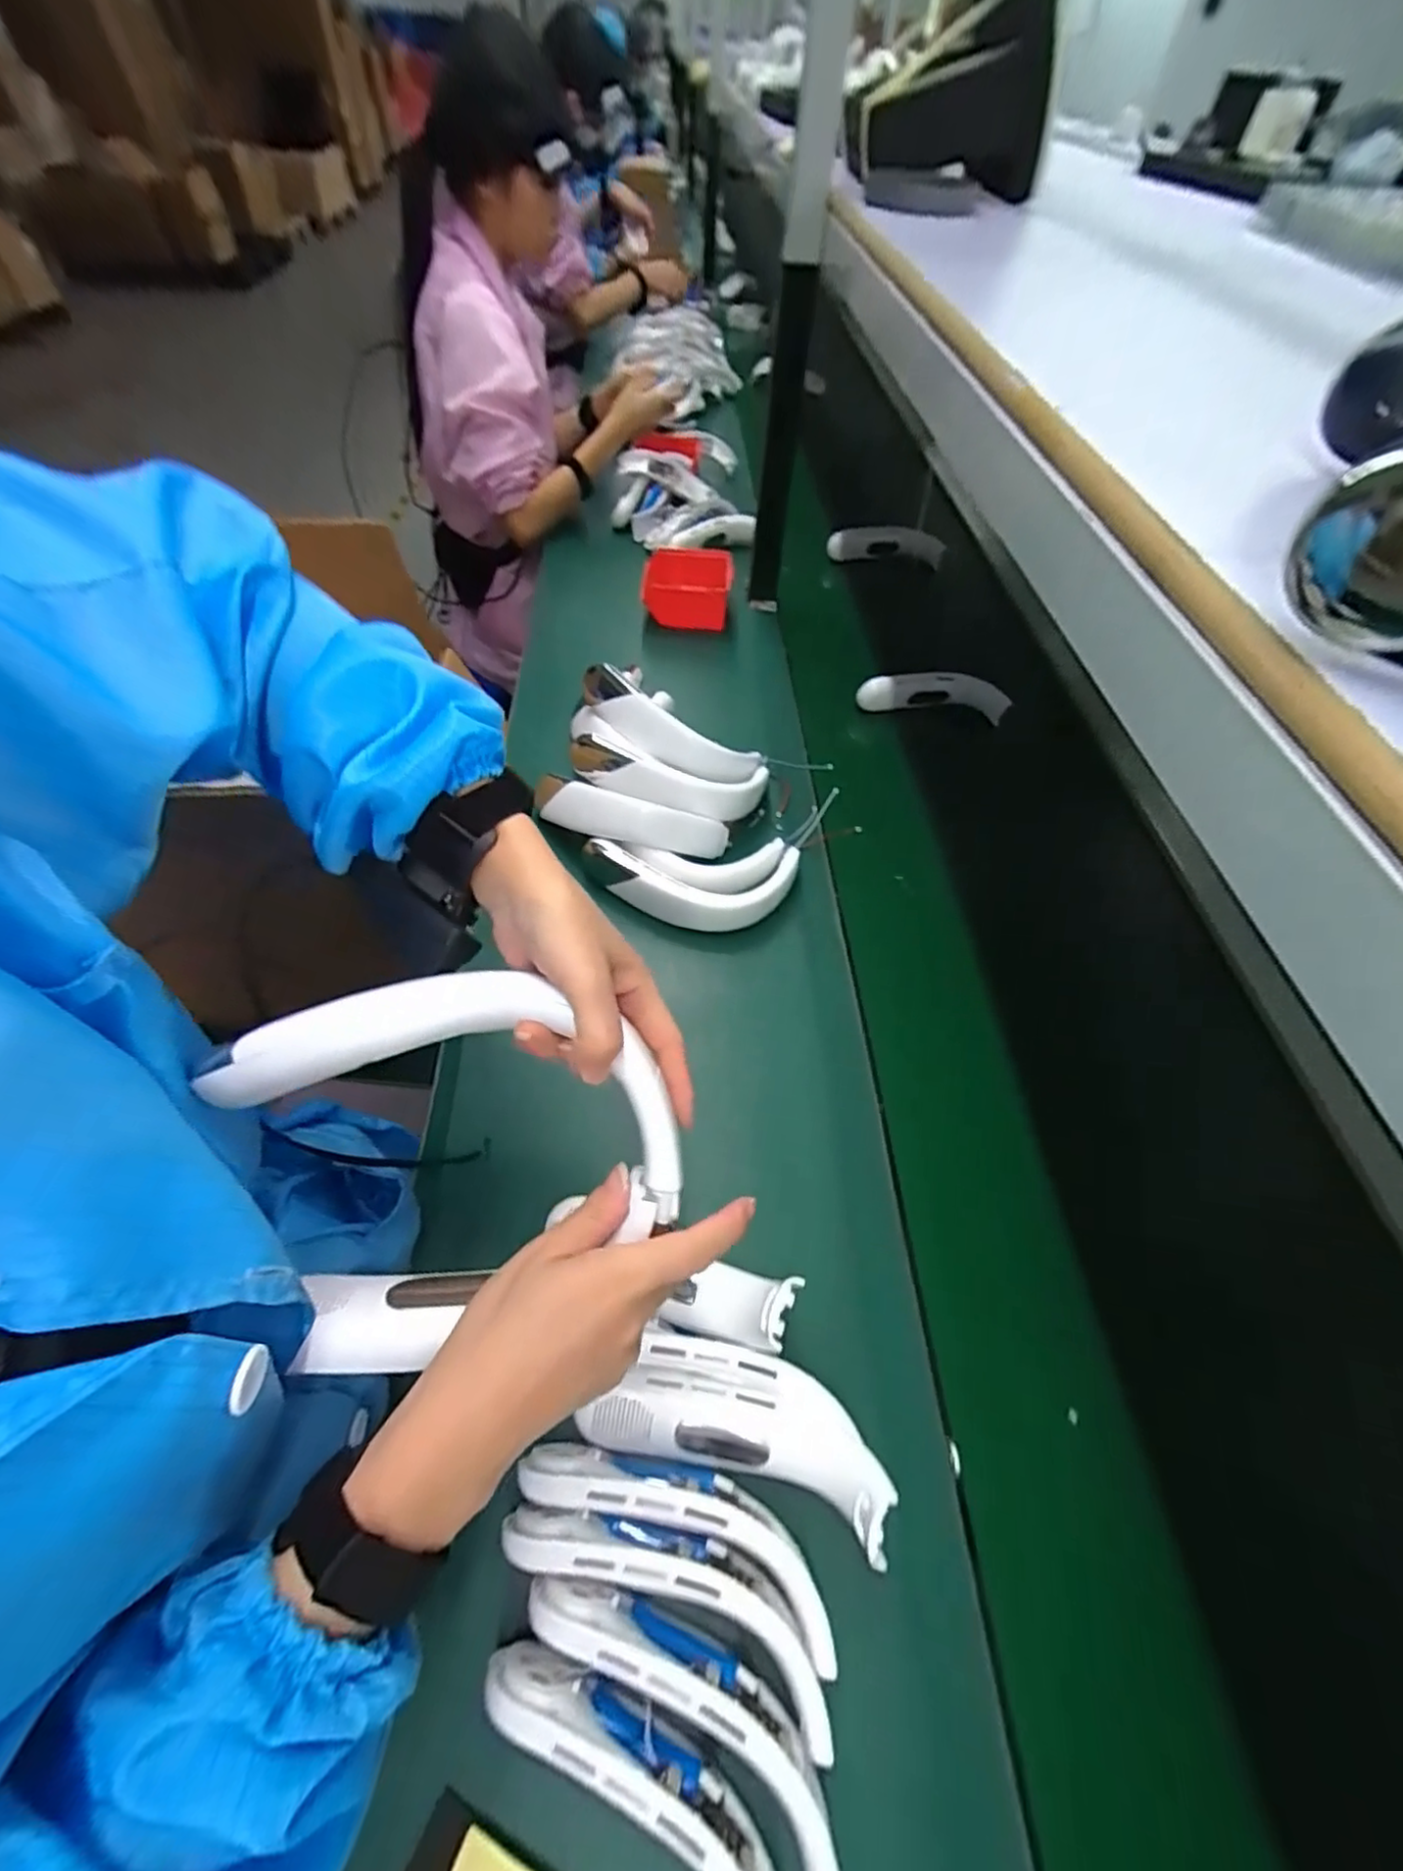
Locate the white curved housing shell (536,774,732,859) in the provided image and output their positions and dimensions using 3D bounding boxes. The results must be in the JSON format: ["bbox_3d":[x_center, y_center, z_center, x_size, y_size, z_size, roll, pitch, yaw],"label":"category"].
[{"bbox_3d":[-0.074,-0.128,0.699,0.200,0.042,0.062,10,55,5],"label":"white curved housing shell"}]

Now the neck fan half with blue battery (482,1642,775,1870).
[{"bbox_3d":[-0.026,0.442,0.339,0.200,0.050,0.053,35,60,21],"label":"neck fan half with blue battery"}]

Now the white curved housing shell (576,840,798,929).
[{"bbox_3d":[-0.010,-0.044,0.690,0.222,0.051,0.088,2,54,-1],"label":"white curved housing shell"}]

